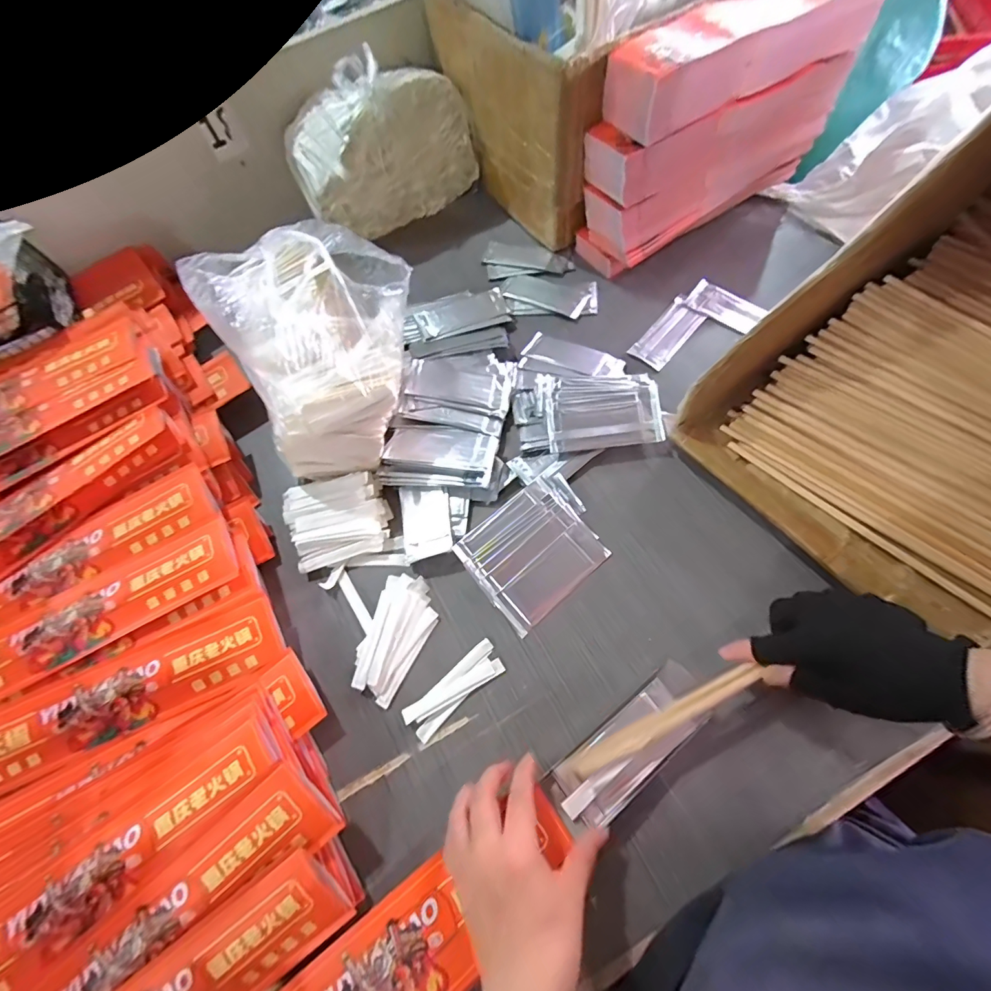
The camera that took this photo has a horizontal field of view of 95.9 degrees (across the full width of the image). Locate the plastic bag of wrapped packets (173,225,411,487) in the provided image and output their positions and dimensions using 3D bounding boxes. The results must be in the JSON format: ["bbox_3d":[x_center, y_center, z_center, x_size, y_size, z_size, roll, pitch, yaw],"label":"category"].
[{"bbox_3d":[-0.177,-0.175,0.470,0.177,0.160,0.246,-21,69,-8],"label":"plastic bag of wrapped packets"}]

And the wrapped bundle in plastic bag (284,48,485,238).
[{"bbox_3d":[-0.163,-0.496,0.643,0.252,0.158,0.096,-29,70,-11],"label":"wrapped bundle in plastic bag"}]

